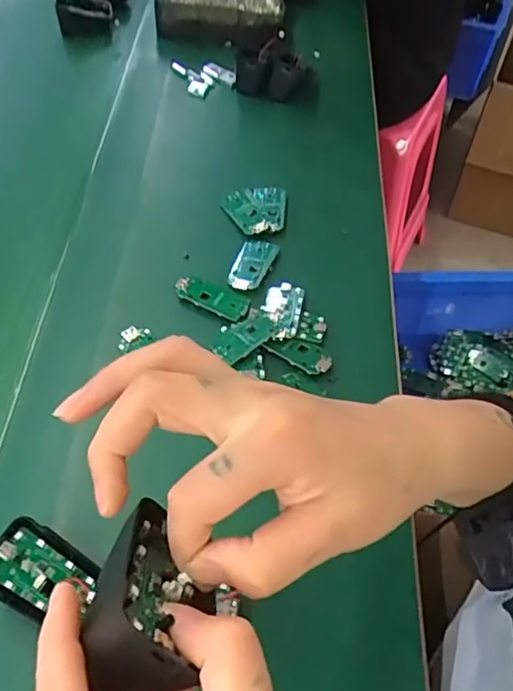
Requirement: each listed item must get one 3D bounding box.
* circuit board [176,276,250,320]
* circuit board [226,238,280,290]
[{"bbox_3d":[-0.040,-0.043,0.517,0.067,0.007,0.026,22,56,15],"label":"circuit board"},{"bbox_3d":[-0.003,-0.077,0.539,0.030,0.009,0.060,16,55,11],"label":"circuit board"}]

